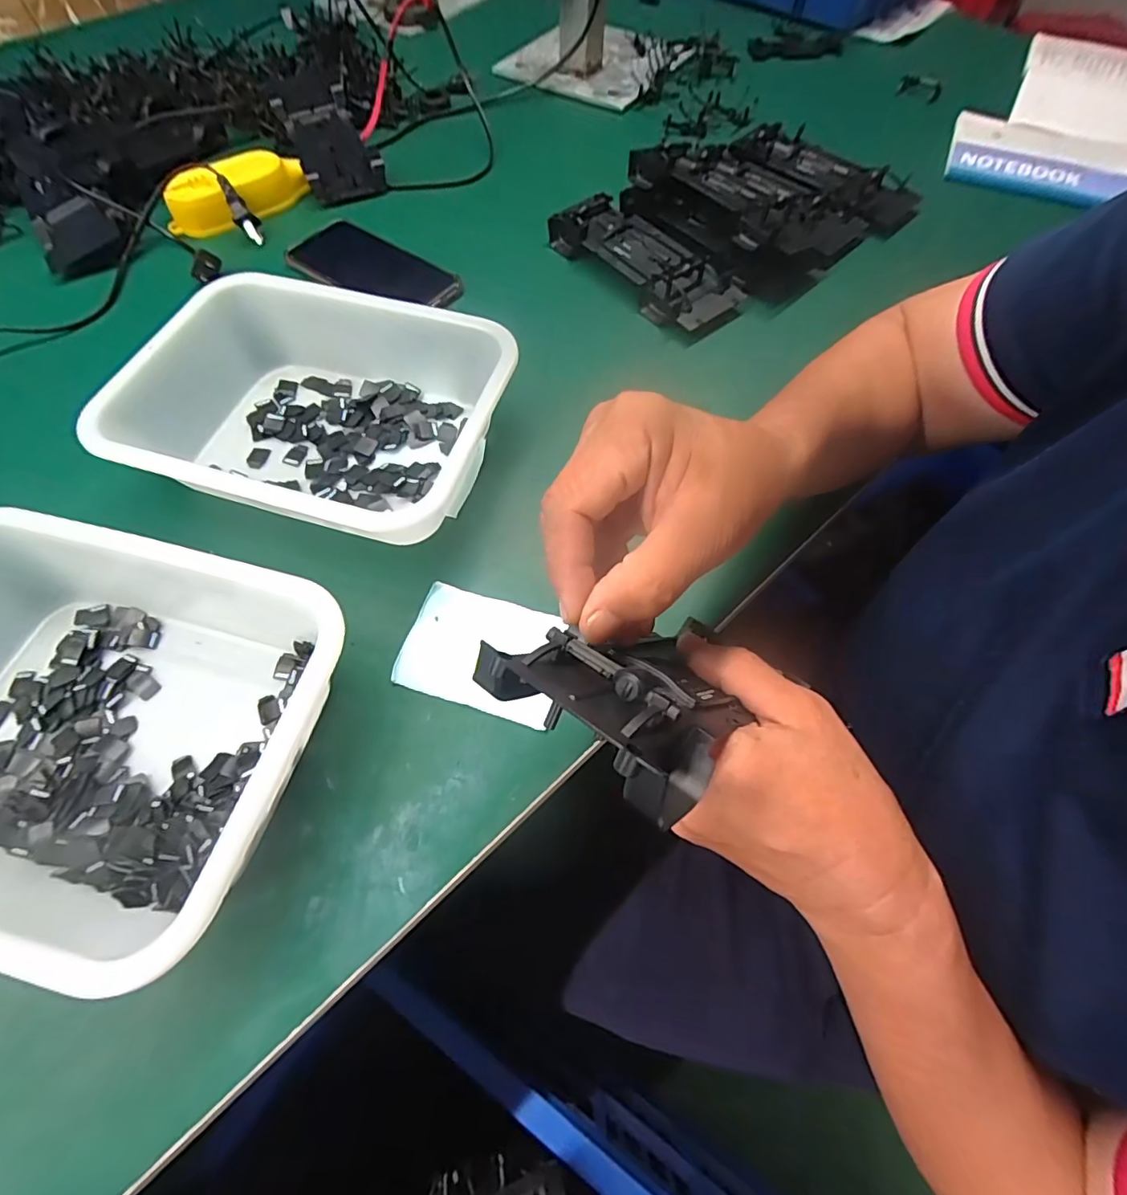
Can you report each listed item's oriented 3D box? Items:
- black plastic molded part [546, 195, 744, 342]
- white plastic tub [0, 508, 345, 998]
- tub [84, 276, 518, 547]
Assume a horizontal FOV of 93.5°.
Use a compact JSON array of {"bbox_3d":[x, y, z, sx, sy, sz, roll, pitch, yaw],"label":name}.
[{"bbox_3d":[0.075,-0.306,0.484,0.076,0.031,0.191,-38,69,-17],"label":"black plastic molded part"},{"bbox_3d":[-0.250,0.062,0.277,0.236,0.064,0.180,13,64,6],"label":"white plastic tub"},{"bbox_3d":[-0.168,-0.129,0.372,0.241,0.062,0.181,16,64,8],"label":"tub"}]

